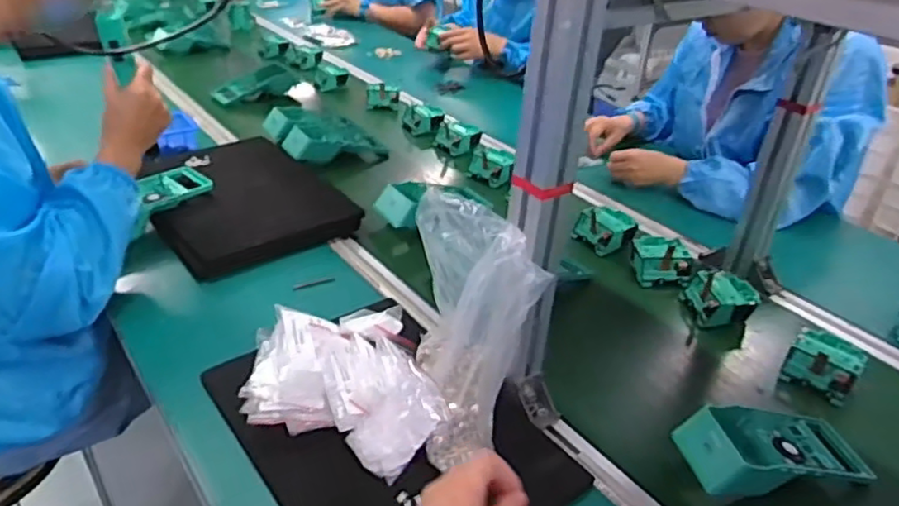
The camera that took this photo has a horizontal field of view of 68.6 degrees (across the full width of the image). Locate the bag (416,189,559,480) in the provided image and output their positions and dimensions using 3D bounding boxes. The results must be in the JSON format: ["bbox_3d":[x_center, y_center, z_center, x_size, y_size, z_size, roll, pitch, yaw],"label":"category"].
[{"bbox_3d":[0.015,0.067,0.616,0.069,0.213,0.148,-2,32,-14],"label":"bag"}]

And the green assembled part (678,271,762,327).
[{"bbox_3d":[0.355,0.059,0.865,0.077,0.043,0.079,3,31,-6],"label":"green assembled part"}]

